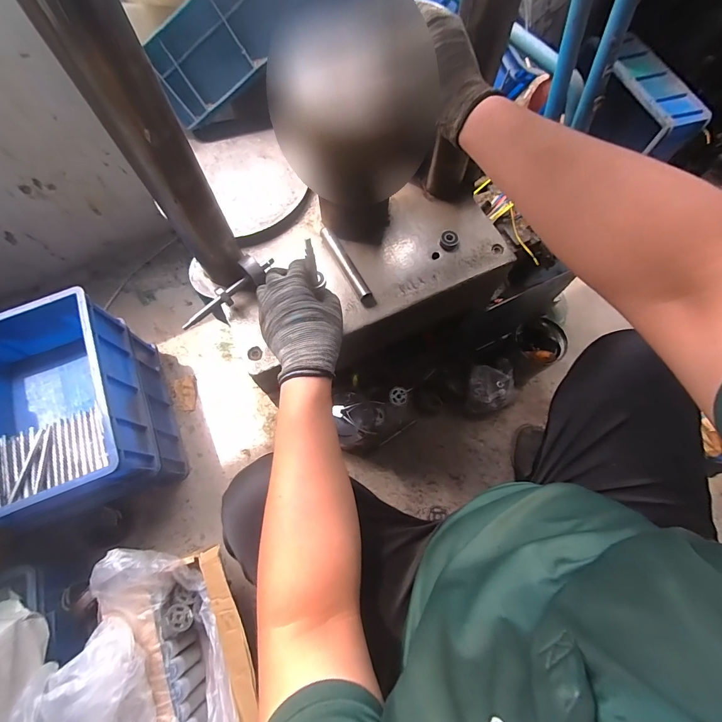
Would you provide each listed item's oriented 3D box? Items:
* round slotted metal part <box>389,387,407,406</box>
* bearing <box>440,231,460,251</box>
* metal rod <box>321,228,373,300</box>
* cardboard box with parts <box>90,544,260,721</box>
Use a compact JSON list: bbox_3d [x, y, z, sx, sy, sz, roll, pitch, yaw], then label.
[{"bbox_3d":[0.098,0.092,0.938,0.046,0.010,0.047,0,69,0],"label":"round slotted metal part"},{"bbox_3d":[0.145,-0.196,0.585,0.031,0.014,0.032,0,69,0],"label":"bearing"},{"bbox_3d":[-0.026,-0.155,0.562,0.022,0.018,0.139,-29,72,-11],"label":"metal rod"},{"bbox_3d":[-0.326,0.537,0.673,0.243,0.144,0.404,-21,71,-8],"label":"cardboard box with parts"}]

